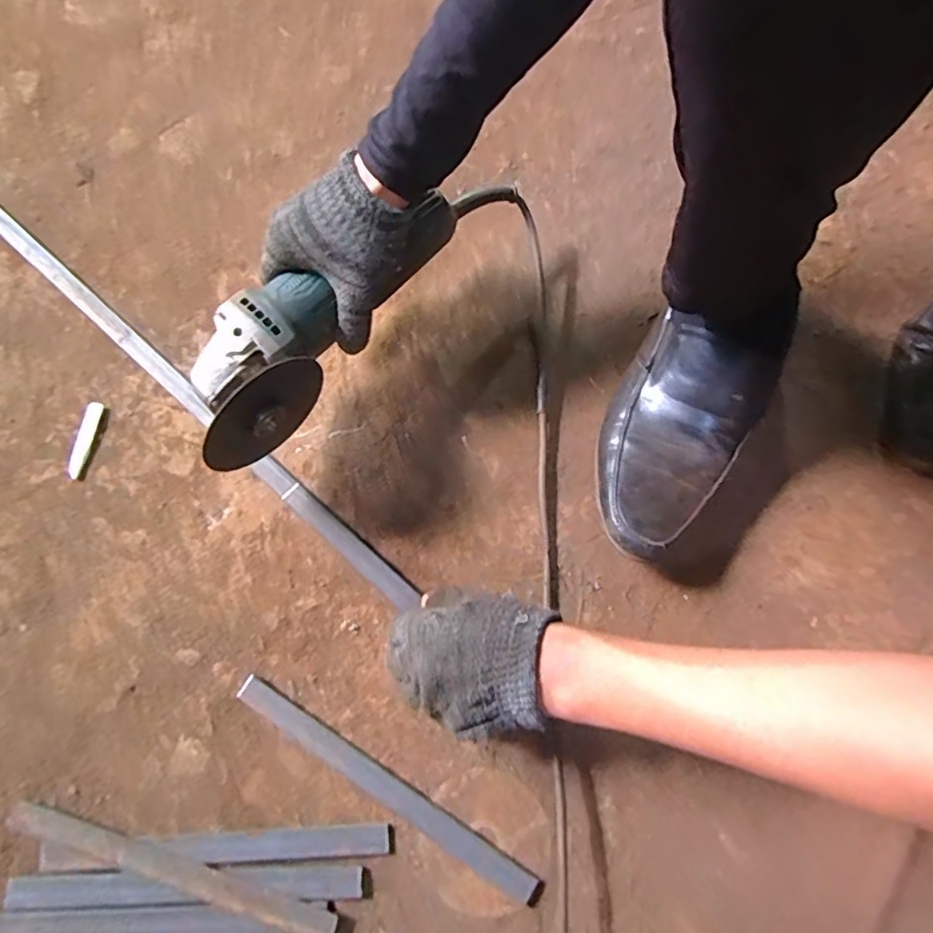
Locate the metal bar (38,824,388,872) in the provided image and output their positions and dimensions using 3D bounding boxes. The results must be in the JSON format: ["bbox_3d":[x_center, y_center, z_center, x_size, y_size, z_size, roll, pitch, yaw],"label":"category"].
[{"bbox_3d":[-0.175,0.266,0.412,0.242,0.004,0.019,-3,73,0],"label":"metal bar"}]

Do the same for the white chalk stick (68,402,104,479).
[{"bbox_3d":[-0.324,-0.023,0.502,0.016,0.006,0.067,6,73,2],"label":"white chalk stick"}]

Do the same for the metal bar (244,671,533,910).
[{"bbox_3d":[-0.062,0.229,0.423,0.249,0.004,0.020,31,76,9],"label":"metal bar"}]

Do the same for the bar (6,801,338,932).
[{"bbox_3d":[-0.205,0.279,0.407,0.240,0.004,0.019,17,74,5],"label":"bar"}]

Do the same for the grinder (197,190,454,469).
[{"bbox_3d":[-0.107,-0.113,0.449,0.079,0.094,0.263,38,75,13],"label":"grinder"}]

